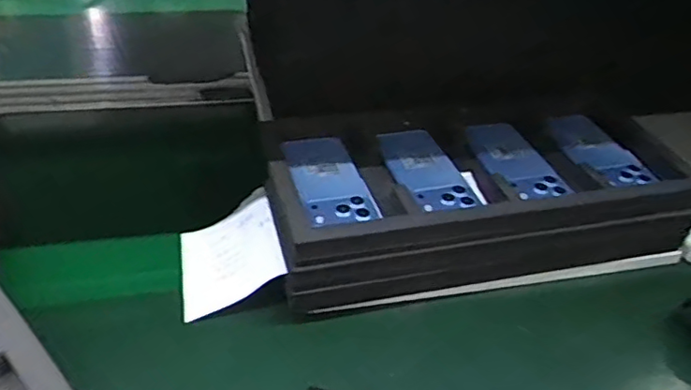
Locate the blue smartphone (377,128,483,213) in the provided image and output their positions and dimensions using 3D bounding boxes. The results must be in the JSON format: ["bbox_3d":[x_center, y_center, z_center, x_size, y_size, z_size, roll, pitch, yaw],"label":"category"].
[{"bbox_3d":[0.084,-0.029,0.644,0.066,0.008,0.134,-16,48,-11],"label":"blue smartphone"}]

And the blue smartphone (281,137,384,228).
[{"bbox_3d":[-0.019,-0.020,0.636,0.070,0.010,0.146,-9,41,-17],"label":"blue smartphone"}]

